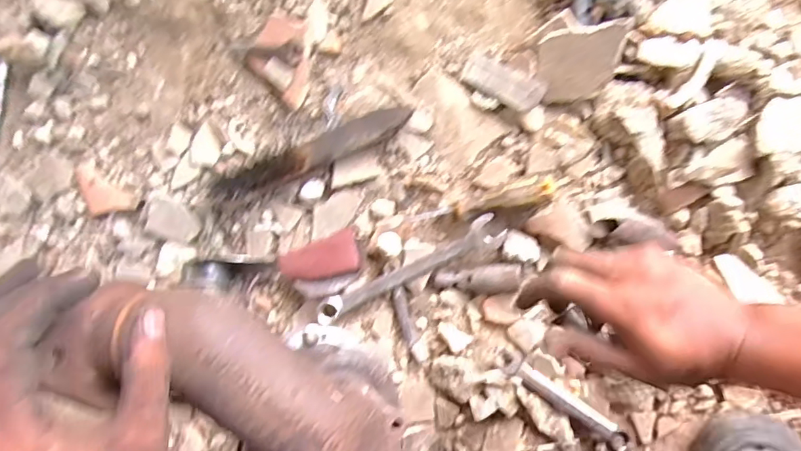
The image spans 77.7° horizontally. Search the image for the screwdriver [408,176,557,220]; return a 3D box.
[{"bbox_3d":[0.082,-0.022,0.506,0.145,0.024,0.021,-14,88,9],"label":"screwdriver"}]

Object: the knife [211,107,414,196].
[{"bbox_3d":[-0.092,-0.078,0.528,0.215,0.031,0.036,-23,86,-3],"label":"knife"}]

